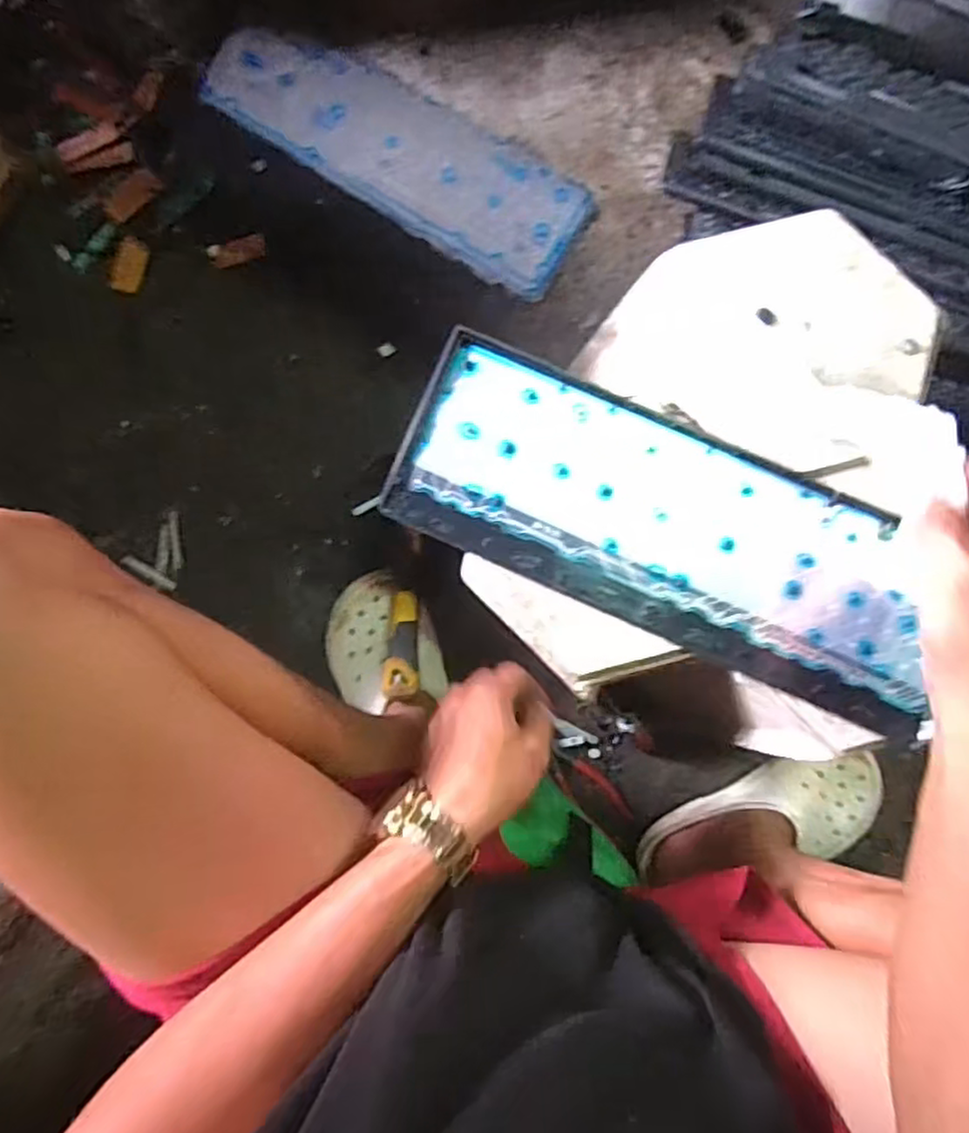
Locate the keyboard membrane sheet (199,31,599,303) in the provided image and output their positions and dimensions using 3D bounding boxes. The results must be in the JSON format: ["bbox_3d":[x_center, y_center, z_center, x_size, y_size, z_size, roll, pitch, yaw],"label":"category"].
[{"bbox_3d":[-0.094,-0.443,0.743,0.423,0.016,0.139,30,88,3],"label":"keyboard membrane sheet"}]

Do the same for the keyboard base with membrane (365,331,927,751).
[{"bbox_3d":[0.131,-0.022,0.490,0.389,0.027,0.141,27,84,2],"label":"keyboard base with membrane"}]

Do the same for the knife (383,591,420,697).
[{"bbox_3d":[-0.074,0.070,0.634,0.031,0.014,0.096,1,71,-3],"label":"knife"}]

